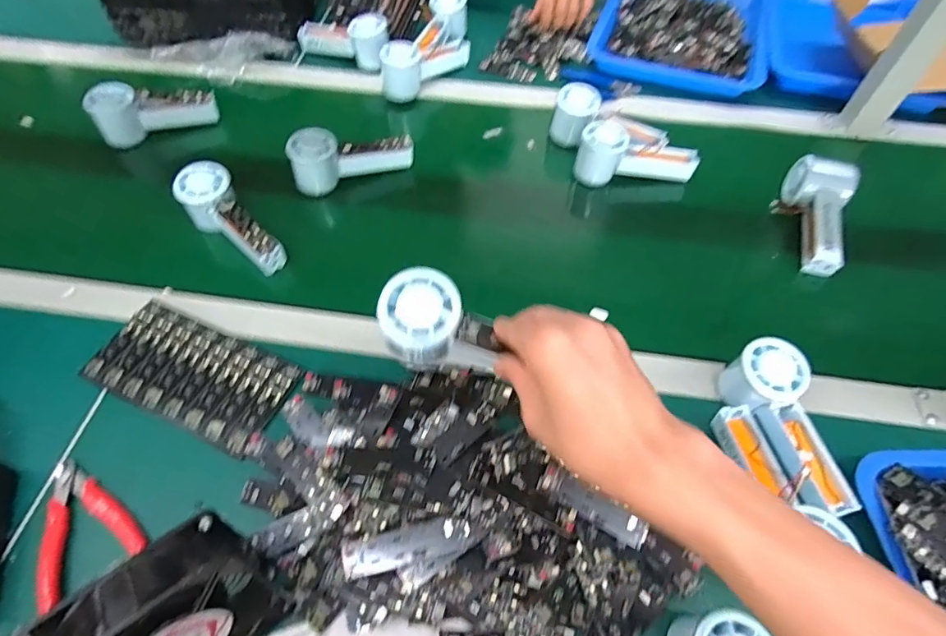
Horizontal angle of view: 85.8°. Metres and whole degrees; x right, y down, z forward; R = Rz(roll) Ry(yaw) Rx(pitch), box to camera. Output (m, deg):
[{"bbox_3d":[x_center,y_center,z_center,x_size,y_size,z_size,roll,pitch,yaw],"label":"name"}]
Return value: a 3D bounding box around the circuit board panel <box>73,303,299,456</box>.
[{"bbox_3d":[-0.272,0.053,0.495,0.193,0.006,0.094,22,59,13],"label":"circuit board panel"}]

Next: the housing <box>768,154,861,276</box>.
[{"bbox_3d":[0.406,-0.116,0.600,0.070,0.056,0.149,9,71,5],"label":"housing"}]

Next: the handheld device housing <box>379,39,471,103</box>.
[{"bbox_3d":[-0.070,-0.387,0.756,0.047,0.064,0.153,35,63,20],"label":"handheld device housing"}]

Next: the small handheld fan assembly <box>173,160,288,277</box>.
[{"bbox_3d":[-0.273,-0.111,0.587,0.155,0.061,0.059,42,64,8],"label":"small handheld fan assembly"}]

